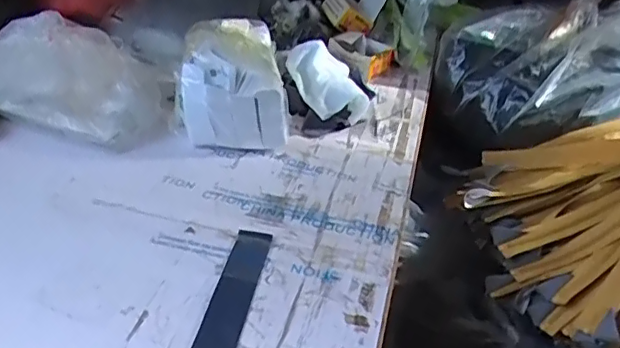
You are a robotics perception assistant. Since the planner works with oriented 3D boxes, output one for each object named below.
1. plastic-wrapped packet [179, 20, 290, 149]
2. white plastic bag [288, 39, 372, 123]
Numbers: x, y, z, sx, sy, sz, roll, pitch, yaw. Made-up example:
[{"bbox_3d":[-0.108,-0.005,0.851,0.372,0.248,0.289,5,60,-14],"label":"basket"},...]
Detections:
[{"bbox_3d":[-0.108,-0.126,0.790,0.128,0.121,0.185,-2,36,-11],"label":"plastic-wrapped packet"},{"bbox_3d":[0.023,-0.131,0.856,0.086,0.071,0.168,-6,37,-16],"label":"white plastic bag"}]

